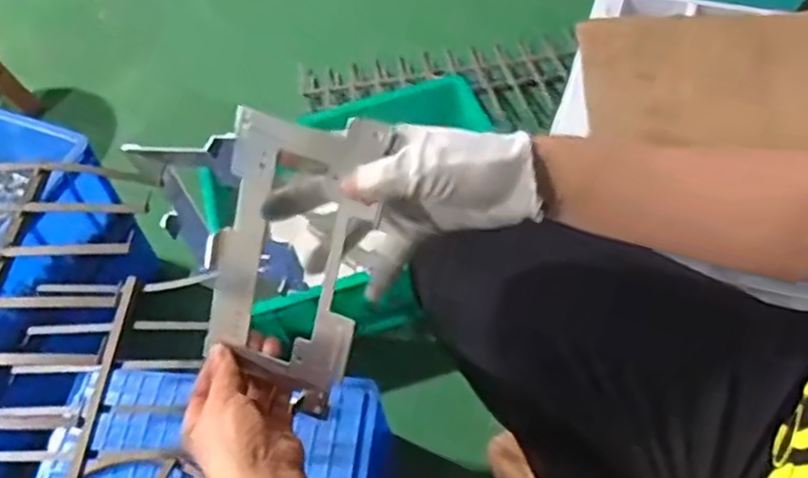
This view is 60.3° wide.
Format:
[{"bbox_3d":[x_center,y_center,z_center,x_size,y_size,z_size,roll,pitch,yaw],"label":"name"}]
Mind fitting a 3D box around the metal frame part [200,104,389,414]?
[{"bbox_3d":[-0.080,0.014,0.477,0.108,0.213,0.014,15,22,8],"label":"metal frame part"}]

